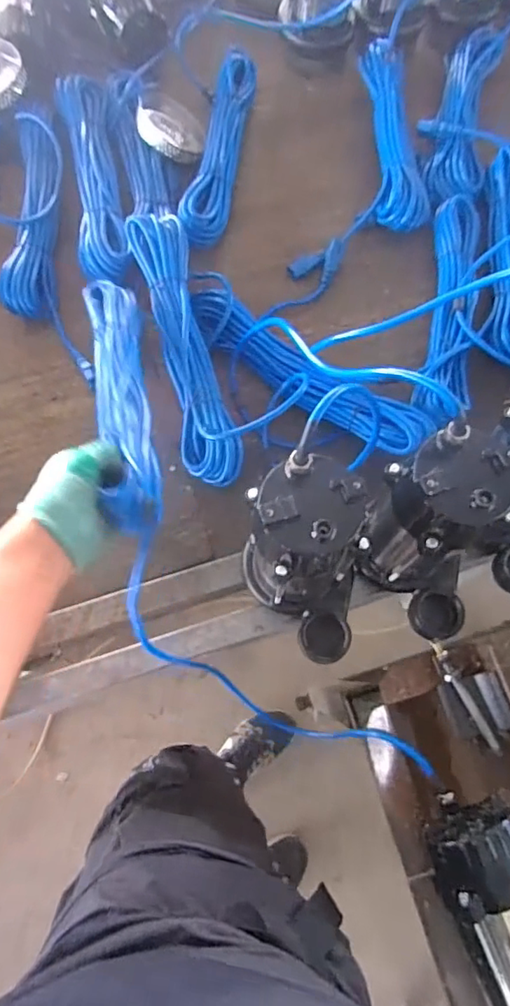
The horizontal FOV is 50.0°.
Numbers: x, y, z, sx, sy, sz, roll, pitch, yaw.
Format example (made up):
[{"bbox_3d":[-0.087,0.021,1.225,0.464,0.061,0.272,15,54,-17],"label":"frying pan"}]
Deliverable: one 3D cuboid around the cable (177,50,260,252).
[{"bbox_3d":[-0.054,-0.524,0.809,0.065,0.045,0.367,9,72,2],"label":"cable"}]

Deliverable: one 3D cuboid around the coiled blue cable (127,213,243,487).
[{"bbox_3d":[-0.088,-0.195,0.688,0.073,0.071,0.351,-14,75,-5],"label":"coiled blue cable"}]

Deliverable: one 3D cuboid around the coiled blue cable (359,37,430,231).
[{"bbox_3d":[0.208,-0.563,0.824,0.077,0.038,0.342,-2,72,-2],"label":"coiled blue cable"}]

